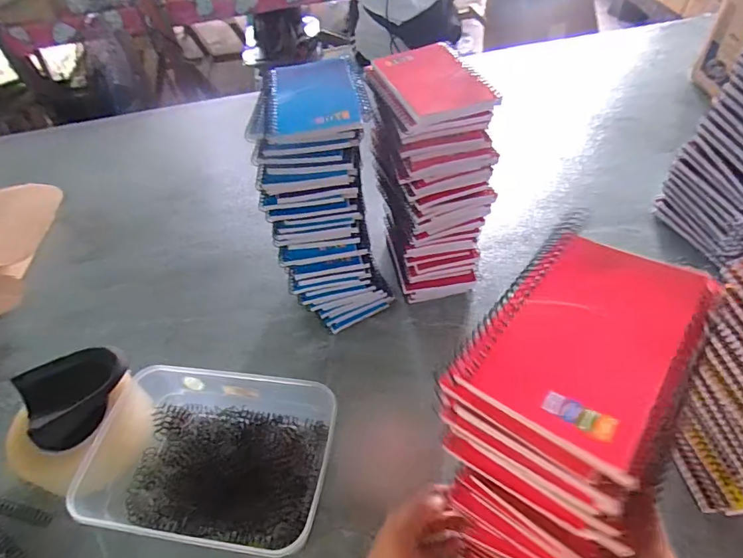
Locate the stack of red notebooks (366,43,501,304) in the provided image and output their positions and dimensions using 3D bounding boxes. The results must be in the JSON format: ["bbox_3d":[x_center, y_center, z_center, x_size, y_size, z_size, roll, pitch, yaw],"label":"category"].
[{"bbox_3d":[0.063,-0.105,0.543,0.116,0.276,0.126,-15,49,-6],"label":"stack of red notebooks"}]

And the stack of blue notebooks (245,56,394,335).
[{"bbox_3d":[-0.047,-0.085,0.538,0.105,0.276,0.140,1,49,8],"label":"stack of blue notebooks"}]

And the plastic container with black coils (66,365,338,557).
[{"bbox_3d":[-0.161,0.176,0.466,0.223,0.055,0.159,3,50,9],"label":"plastic container with black coils"}]

